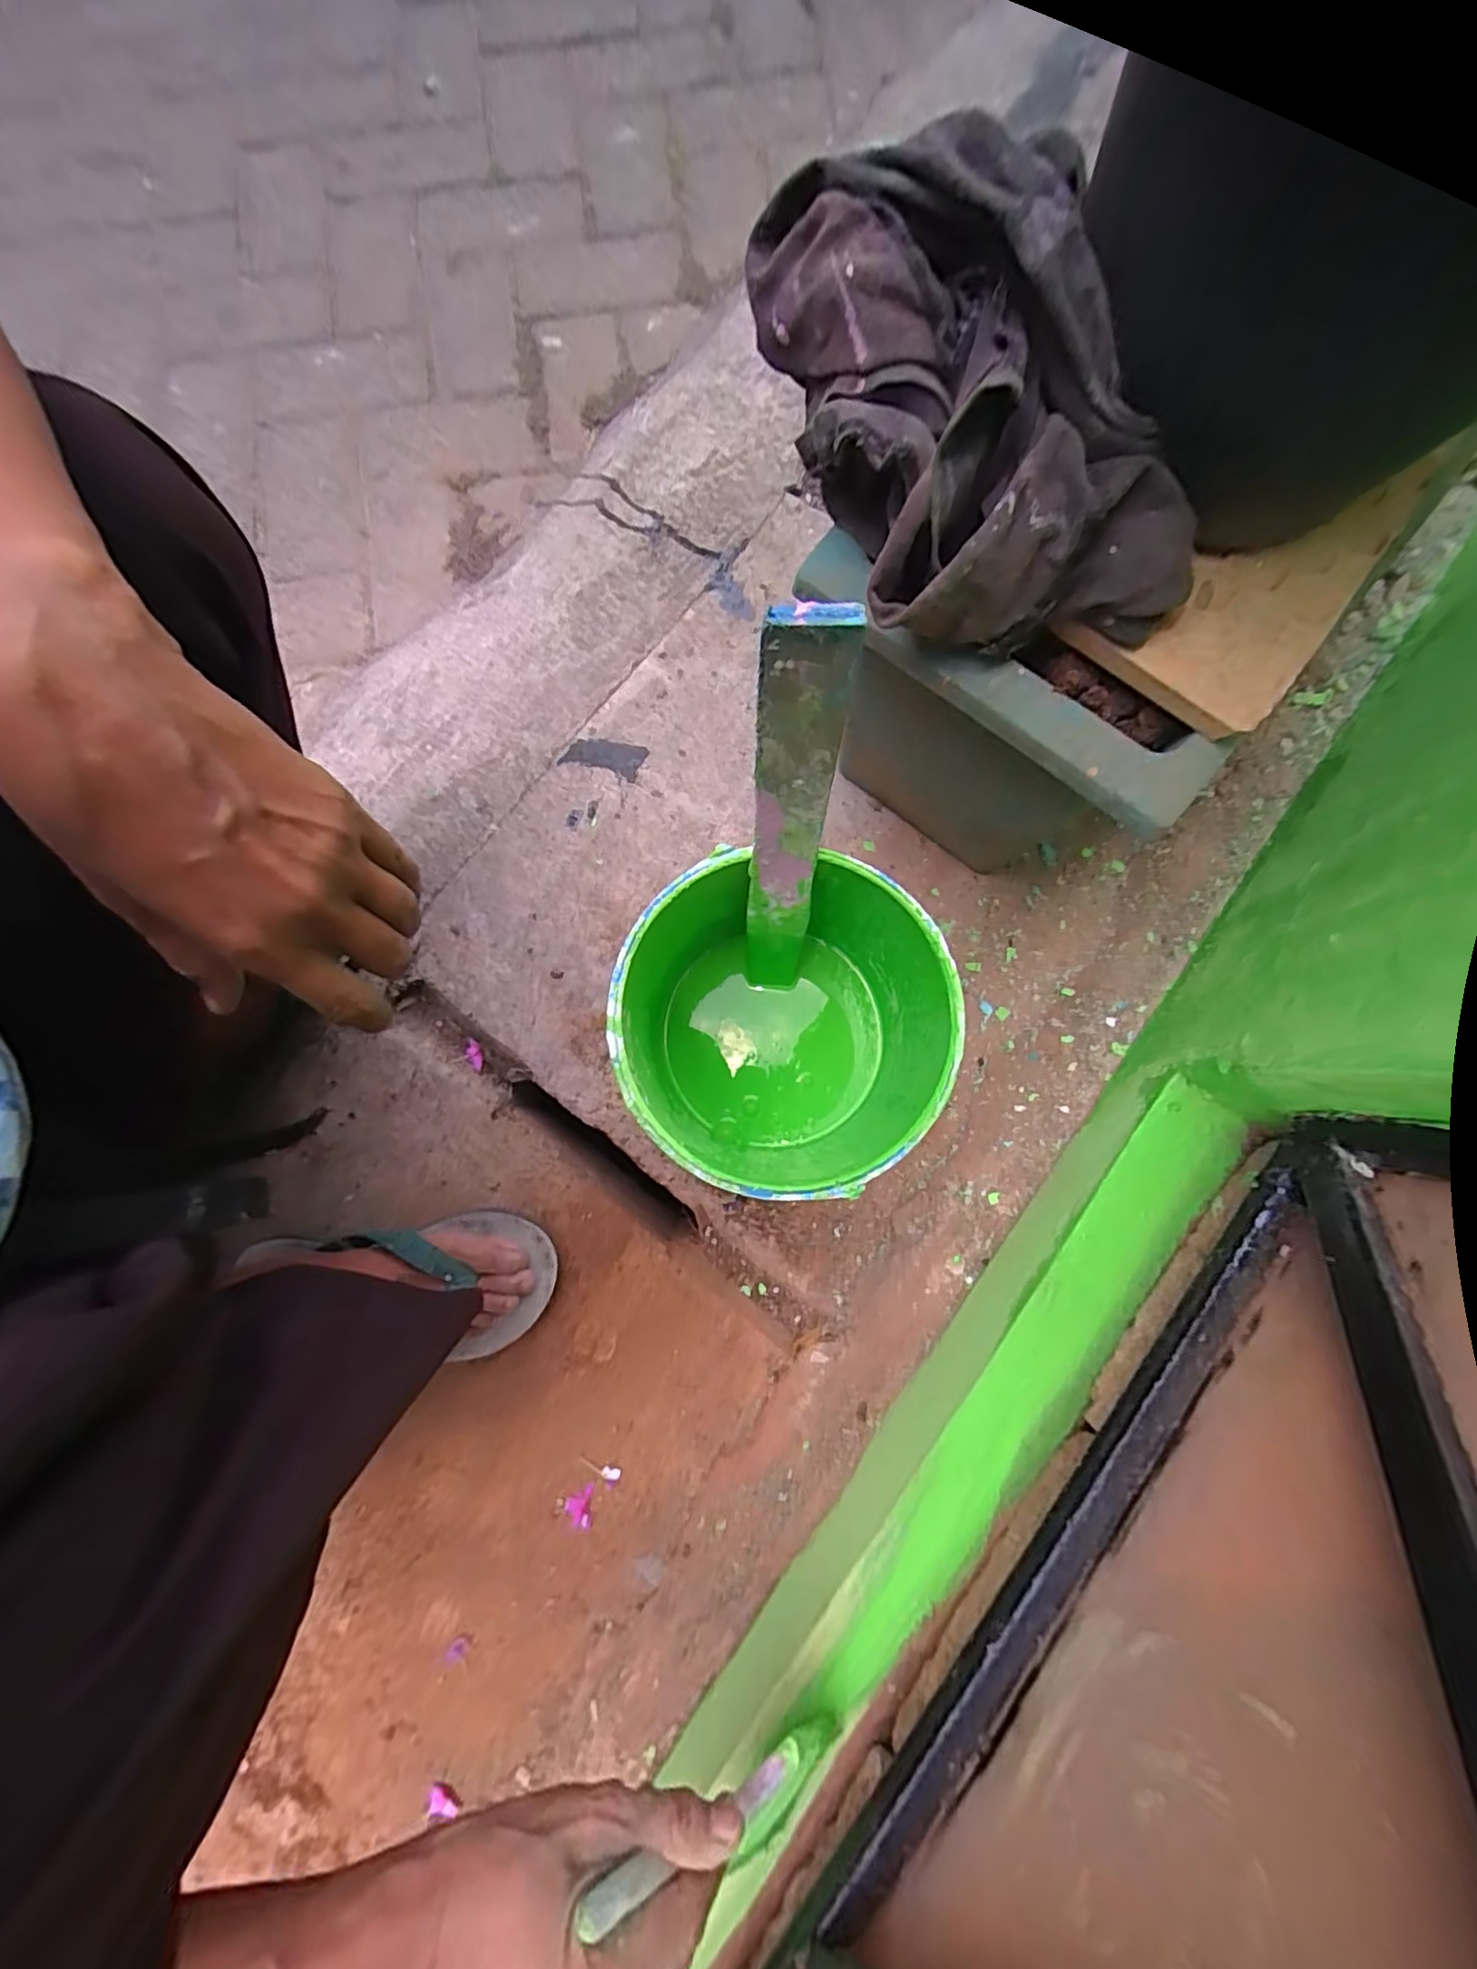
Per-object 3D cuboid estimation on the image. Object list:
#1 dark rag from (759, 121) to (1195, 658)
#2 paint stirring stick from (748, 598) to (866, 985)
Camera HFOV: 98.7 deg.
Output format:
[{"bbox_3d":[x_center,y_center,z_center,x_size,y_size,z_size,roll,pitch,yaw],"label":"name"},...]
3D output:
[{"bbox_3d":[0.097,-0.255,0.274,0.129,0.095,0.219,-20,80,-2],"label":"dark rag"},{"bbox_3d":[0.024,-0.057,0.347,0.035,0.328,0.006,0,70,1],"label":"paint stirring stick"}]

